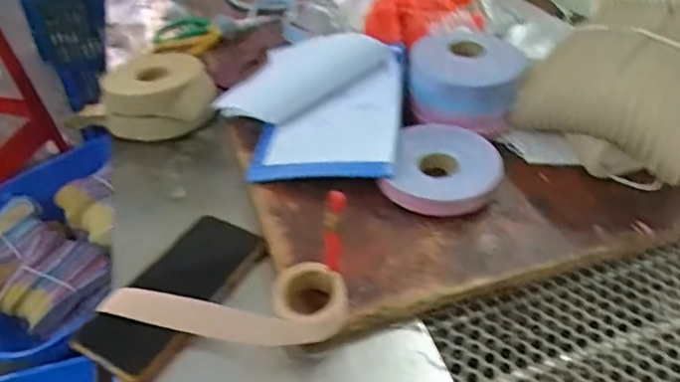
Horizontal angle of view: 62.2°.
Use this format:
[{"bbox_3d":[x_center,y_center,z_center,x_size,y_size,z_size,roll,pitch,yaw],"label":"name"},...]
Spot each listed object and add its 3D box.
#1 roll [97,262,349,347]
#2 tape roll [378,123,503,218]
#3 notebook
[{"bbox_3d":[-0.093,0.094,0.434,0.199,0.048,0.056,-1,42,0],"label":"roll"},{"bbox_3d":[0.099,-0.019,0.539,0.100,0.035,0.099,14,44,17],"label":"tape roll"},{"bbox_3d":[-0.031,-0.090,0.593,0.194,0.061,0.191,2,42,4],"label":"notebook"}]

